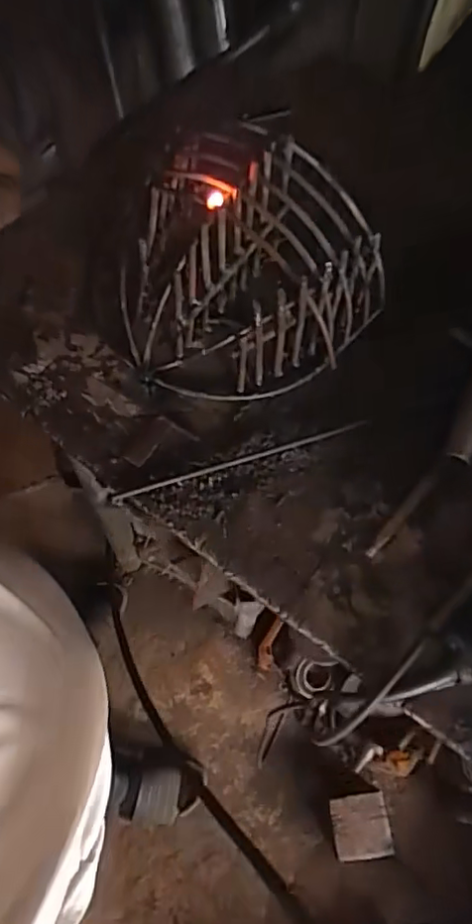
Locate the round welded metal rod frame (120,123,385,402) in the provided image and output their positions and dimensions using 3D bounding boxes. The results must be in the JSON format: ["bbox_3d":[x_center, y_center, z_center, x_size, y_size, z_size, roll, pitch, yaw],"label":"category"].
[{"bbox_3d":[0.013,-0.144,0.468,0.179,0.107,0.177,1,67,-1],"label":"round welded metal rod frame"}]

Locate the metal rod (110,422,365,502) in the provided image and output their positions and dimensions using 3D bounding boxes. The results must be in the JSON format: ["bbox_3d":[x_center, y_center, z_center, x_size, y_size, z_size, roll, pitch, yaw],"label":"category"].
[{"bbox_3d":[0.006,-0.003,0.465,0.206,0.011,0.006,-18,69,-9],"label":"metal rod"}]

